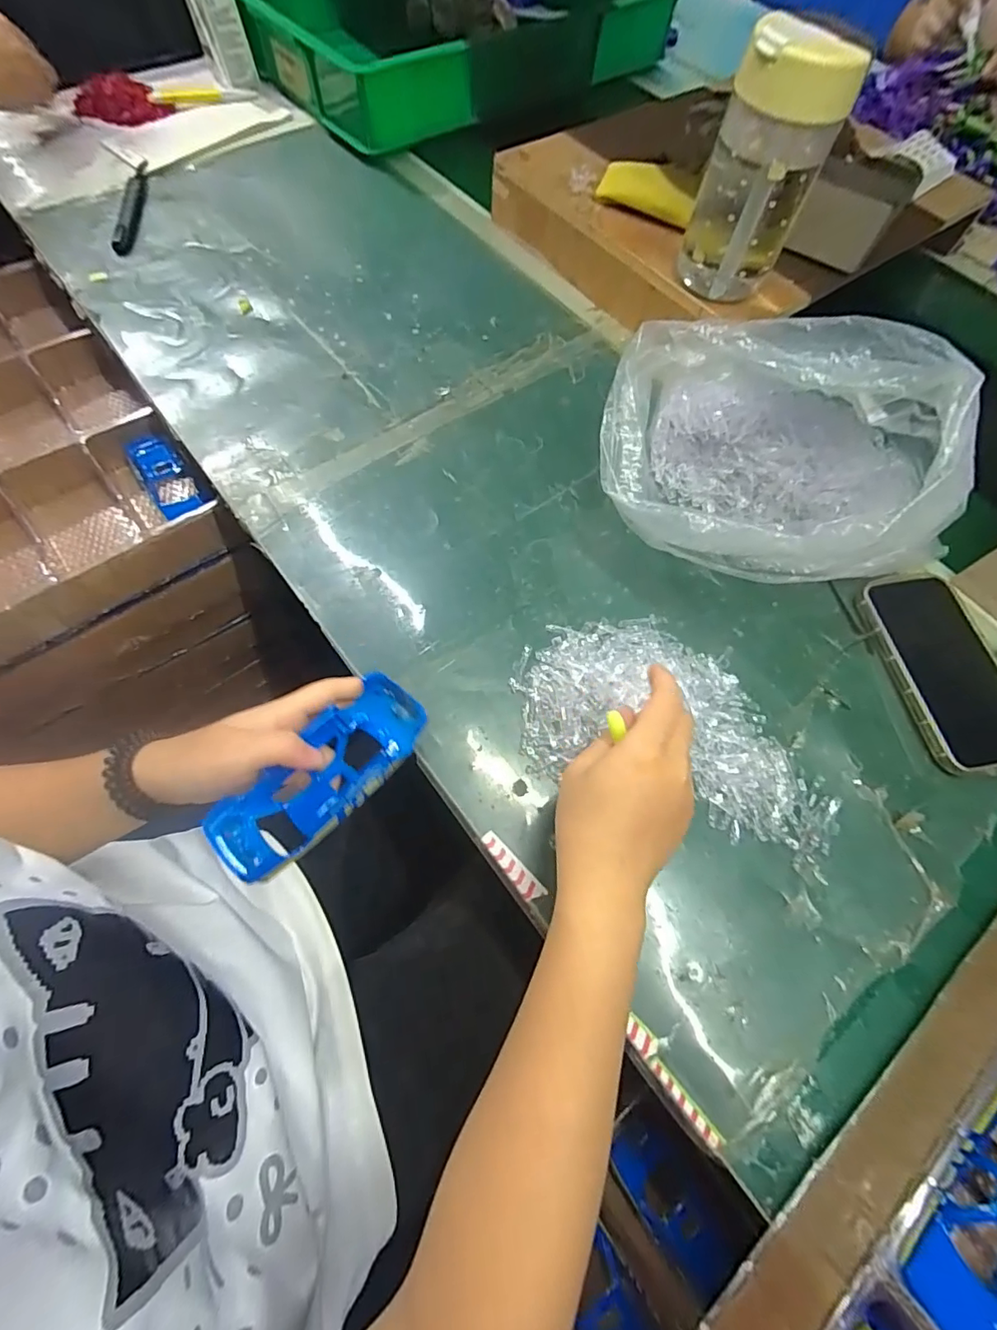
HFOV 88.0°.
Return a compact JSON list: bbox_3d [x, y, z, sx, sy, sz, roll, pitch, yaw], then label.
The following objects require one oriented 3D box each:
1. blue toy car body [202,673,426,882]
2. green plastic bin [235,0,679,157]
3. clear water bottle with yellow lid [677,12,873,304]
[{"bbox_3d":[-0.102,0.066,0.306,0.132,0.032,0.060,-42,72,-16],"label":"blue toy car body"},{"bbox_3d":[-0.063,-0.908,0.727,0.570,0.086,0.383,-31,72,-15],"label":"green plastic bin"},{"bbox_3d":[0.203,-0.381,0.408,0.085,0.156,0.064,21,67,6],"label":"clear water bottle with yellow lid"}]

